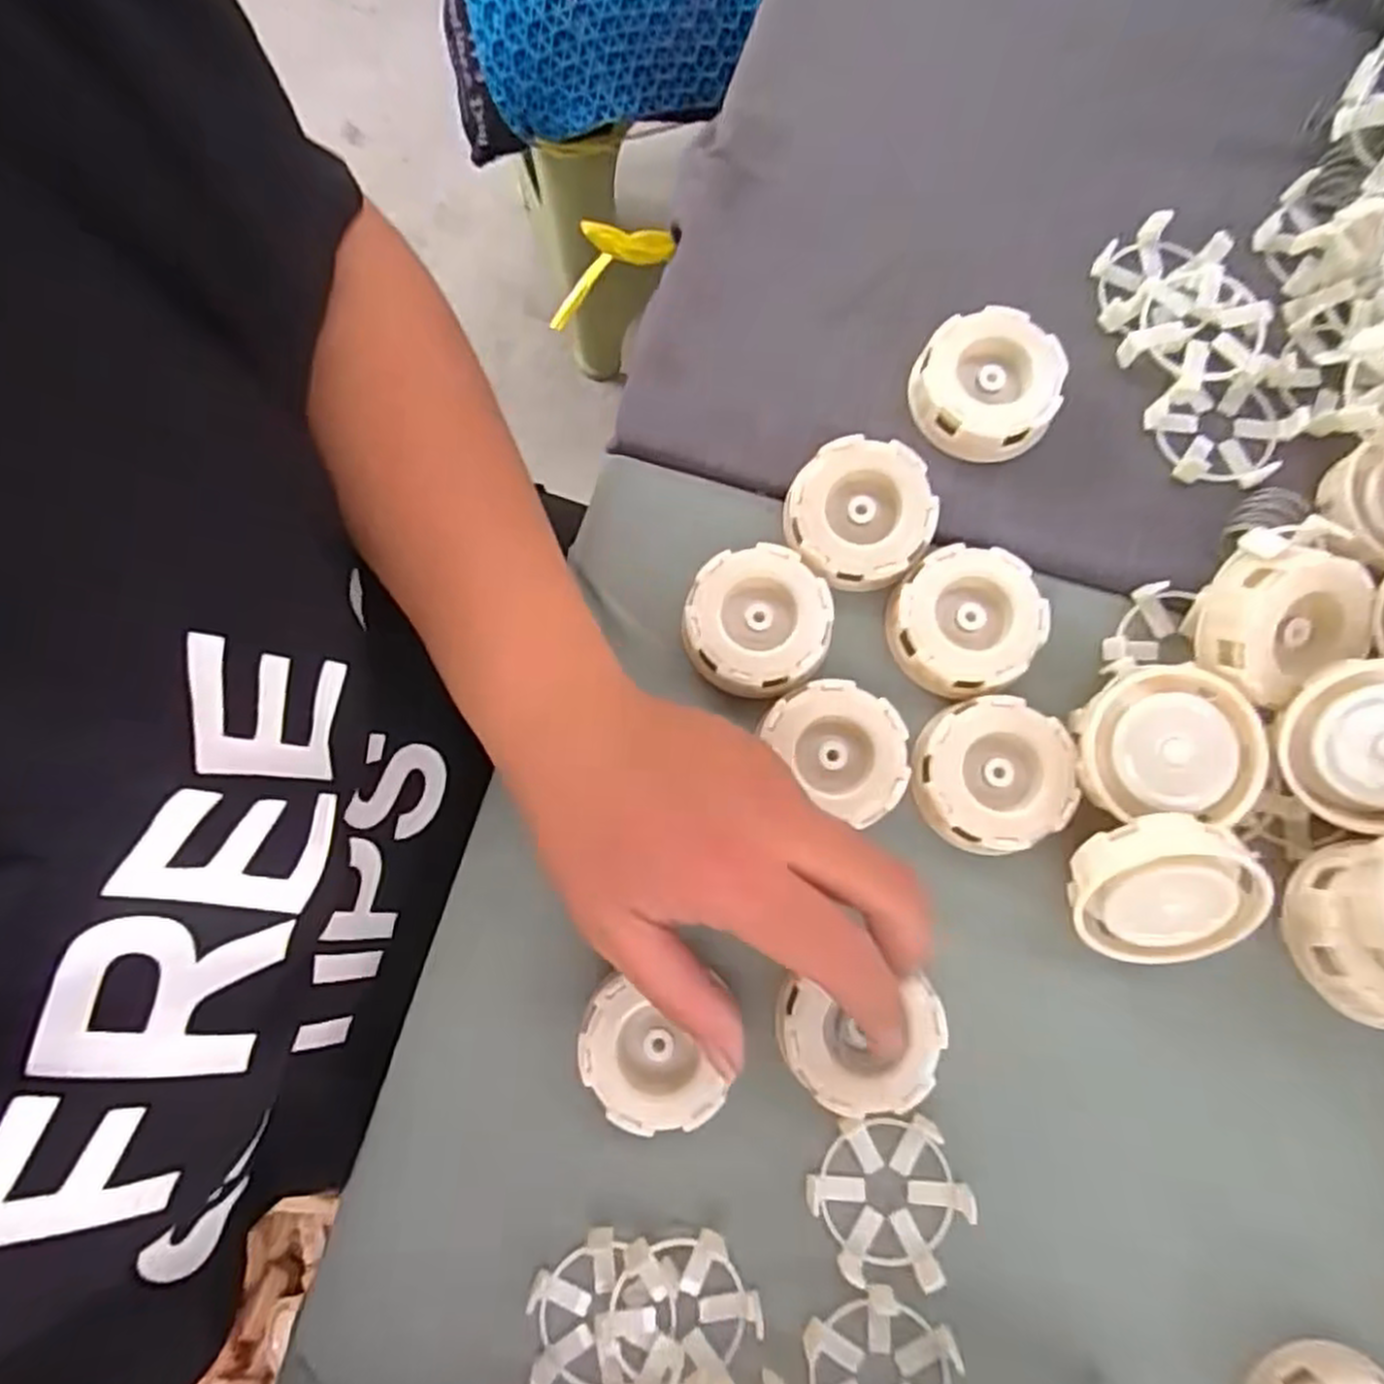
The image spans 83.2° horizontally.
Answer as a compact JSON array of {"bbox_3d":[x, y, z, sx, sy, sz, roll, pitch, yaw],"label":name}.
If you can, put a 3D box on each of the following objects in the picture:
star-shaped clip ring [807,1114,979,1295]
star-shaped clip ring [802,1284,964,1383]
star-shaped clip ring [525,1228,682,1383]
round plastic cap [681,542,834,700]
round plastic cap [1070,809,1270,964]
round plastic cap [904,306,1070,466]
[{"bbox_3d":[0.075,0.192,0.295,0.060,0.013,0.054,2,80,1],"label":"star-shaped clip ring"},{"bbox_3d":[0.069,0.253,0.283,0.054,0.012,0.061,-1,80,1],"label":"star-shaped clip ring"},{"bbox_3d":[-0.033,0.236,0.291,0.054,0.015,0.059,-3,80,0],"label":"star-shaped clip ring"},{"bbox_3d":[0.028,-0.029,0.334,0.059,0.025,0.060,0,80,1],"label":"round plastic cap"},{"bbox_3d":[0.174,0.075,0.287,0.062,0.016,0.059,-22,113,32],"label":"round plastic cap"},{"bbox_3d":[0.126,-0.133,0.336,0.059,0.022,0.058,0,80,1],"label":"round plastic cap"}]

